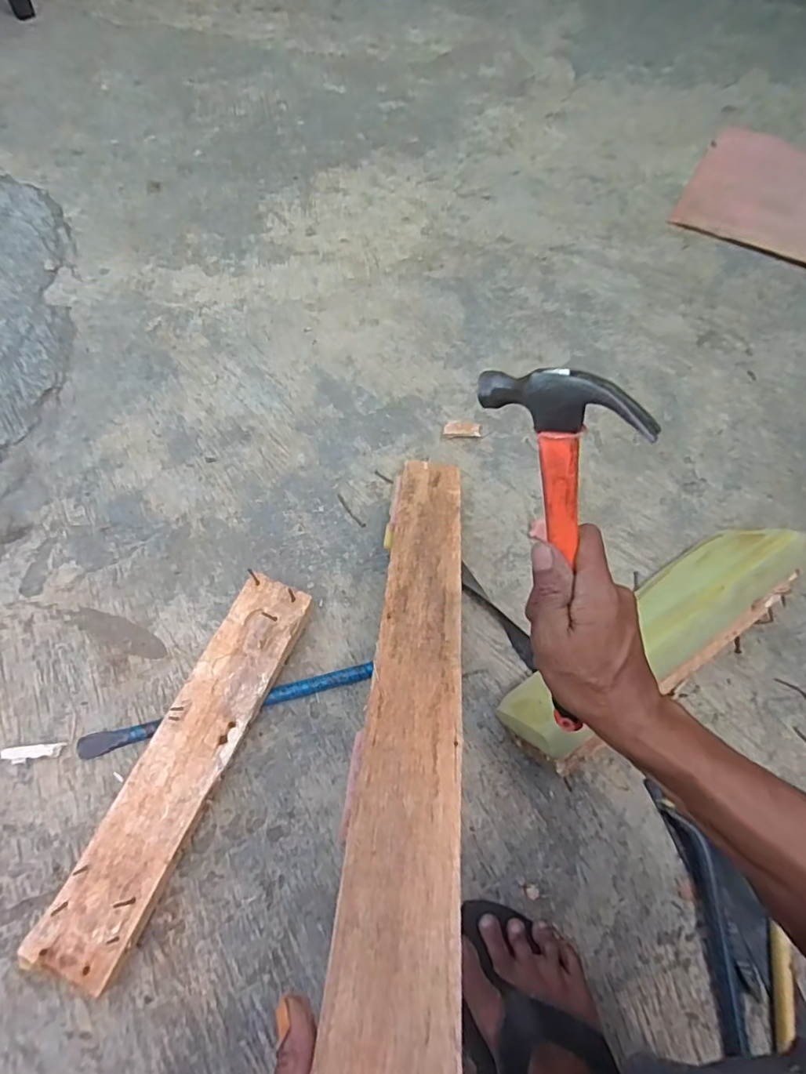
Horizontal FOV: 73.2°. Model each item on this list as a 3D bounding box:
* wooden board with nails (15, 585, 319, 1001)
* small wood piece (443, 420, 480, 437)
[{"bbox_3d":[-0.224,0.230,0.574,0.084,0.052,0.398,23,66,8],"label":"wooden board with nails"},{"bbox_3d":[0.086,-0.157,0.790,0.051,0.019,0.019,7,65,1],"label":"small wood piece"}]

